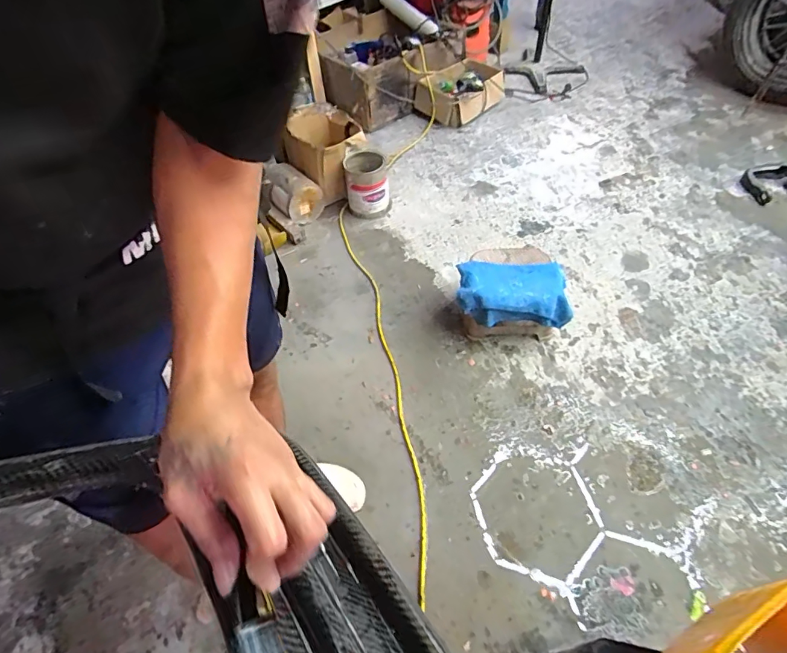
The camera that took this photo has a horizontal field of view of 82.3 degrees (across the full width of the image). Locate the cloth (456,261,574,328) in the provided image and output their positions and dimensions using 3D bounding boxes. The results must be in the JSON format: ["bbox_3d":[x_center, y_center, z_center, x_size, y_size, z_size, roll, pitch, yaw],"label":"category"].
[{"bbox_3d":[0.345,-0.100,1.290,0.316,0.079,0.201,0,50,3],"label":"cloth"}]

